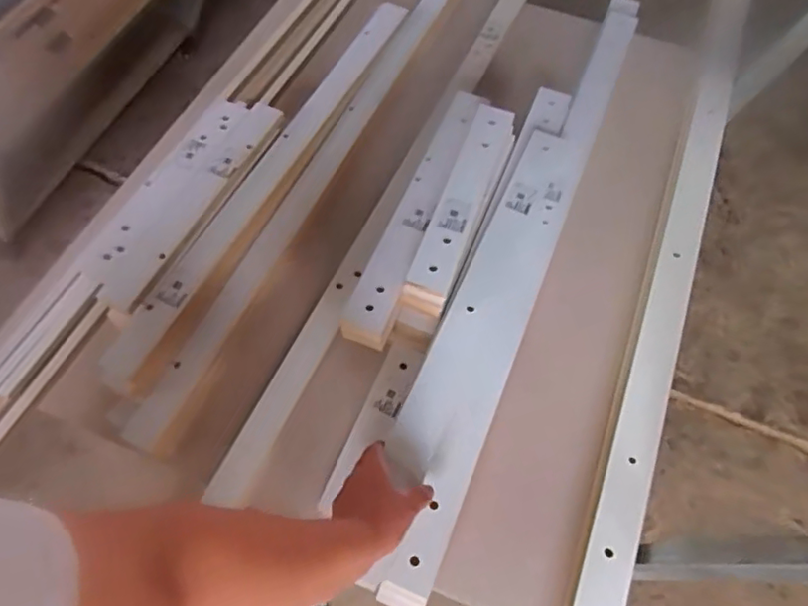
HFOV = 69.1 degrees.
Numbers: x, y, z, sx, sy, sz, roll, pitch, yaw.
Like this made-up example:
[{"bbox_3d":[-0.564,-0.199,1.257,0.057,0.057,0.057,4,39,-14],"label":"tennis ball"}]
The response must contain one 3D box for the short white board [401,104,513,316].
[{"bbox_3d":[0.088,-0.149,0.871,0.063,0.058,0.361,19,62,8],"label":"short white board"}]

